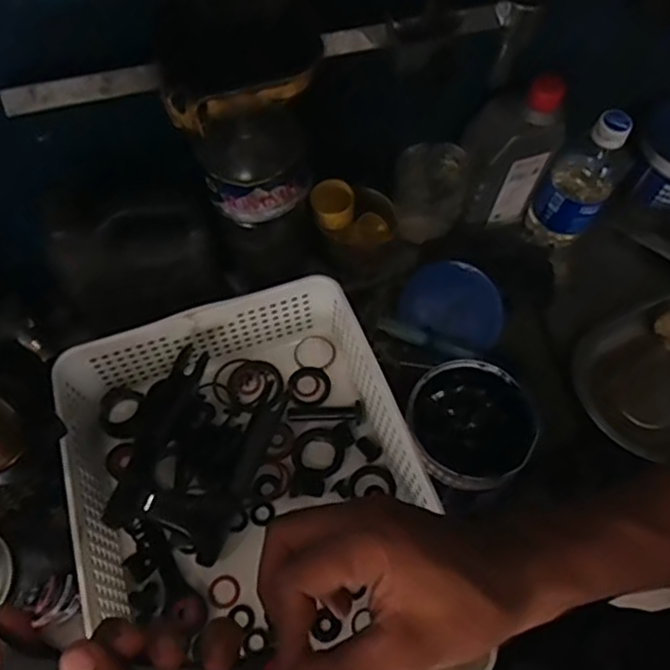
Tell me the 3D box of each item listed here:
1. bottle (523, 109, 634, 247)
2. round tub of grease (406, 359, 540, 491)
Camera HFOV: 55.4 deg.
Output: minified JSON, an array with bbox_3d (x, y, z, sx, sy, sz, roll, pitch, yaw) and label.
[{"bbox_3d":[0.240,-0.154,0.615,0.063,0.145,0.059,32,66,14],"label":"bottle"},{"bbox_3d":[0.104,0.082,0.529,0.099,0.076,0.093,1,62,-1],"label":"round tub of grease"}]

